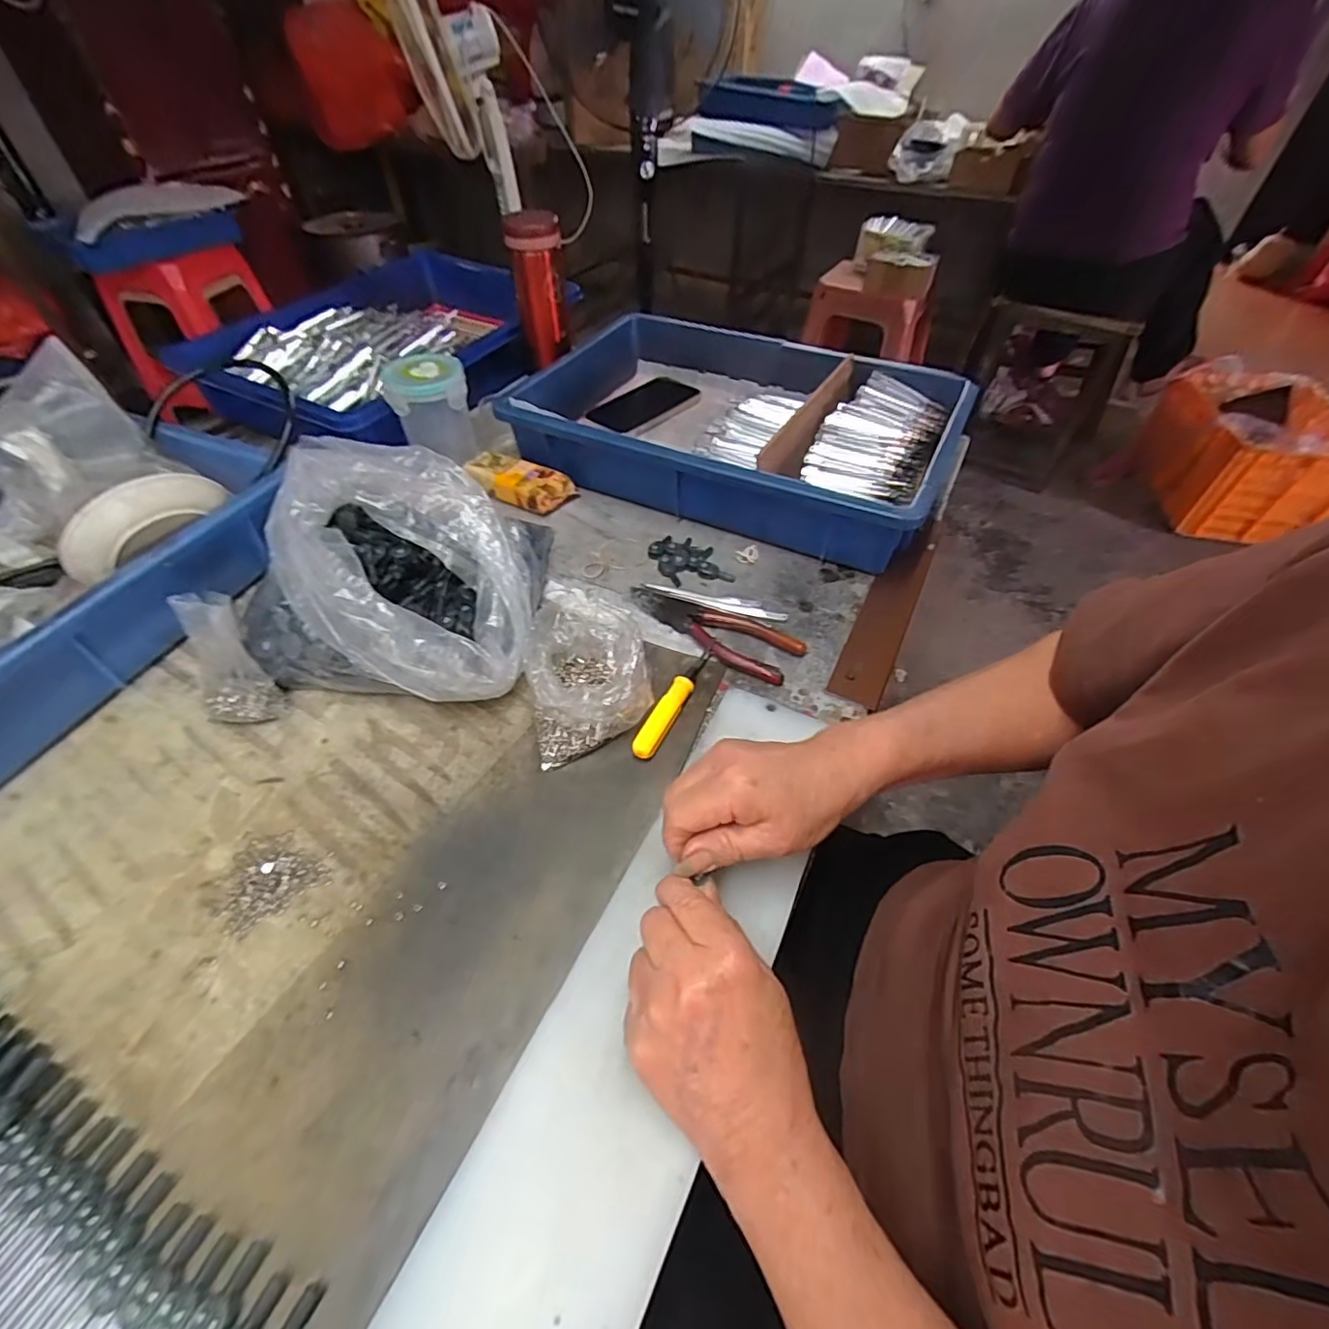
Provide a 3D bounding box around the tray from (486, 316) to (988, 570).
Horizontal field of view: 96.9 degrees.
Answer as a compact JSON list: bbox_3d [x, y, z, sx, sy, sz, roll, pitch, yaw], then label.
[{"bbox_3d":[0.072,-0.257,0.634,0.429,0.091,0.279,22,52,17],"label":"tray"}]

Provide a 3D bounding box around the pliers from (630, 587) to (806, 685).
[{"bbox_3d":[0.039,-0.033,0.484,0.148,0.010,0.047,27,54,21],"label":"pliers"}]

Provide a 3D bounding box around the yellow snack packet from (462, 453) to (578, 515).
[{"bbox_3d":[-0.151,-0.189,0.609,0.106,0.030,0.045,22,52,17],"label":"yellow snack packet"}]

